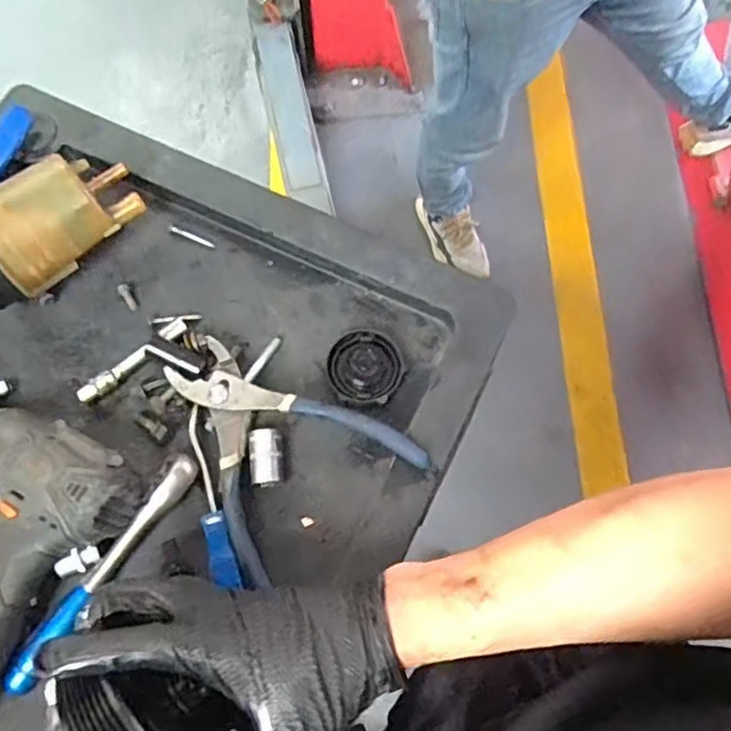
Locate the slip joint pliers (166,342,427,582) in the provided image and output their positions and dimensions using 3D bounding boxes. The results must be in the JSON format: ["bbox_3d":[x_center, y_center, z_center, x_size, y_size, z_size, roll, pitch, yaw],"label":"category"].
[{"bbox_3d":[-0.065,0.046,0.480,0.137,0.020,0.166,-37,75,-12],"label":"slip joint pliers"}]

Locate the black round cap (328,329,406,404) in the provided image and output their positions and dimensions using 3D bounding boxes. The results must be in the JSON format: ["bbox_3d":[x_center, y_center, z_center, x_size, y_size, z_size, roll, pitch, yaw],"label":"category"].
[{"bbox_3d":[0.000,-0.001,0.509,0.054,0.021,0.061,-18,72,-7],"label":"black round cap"}]

